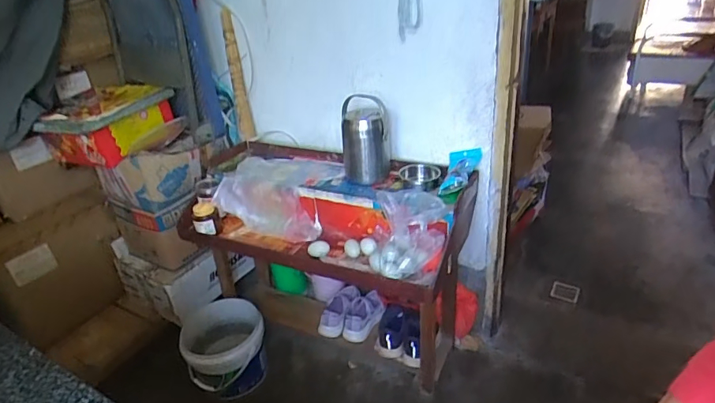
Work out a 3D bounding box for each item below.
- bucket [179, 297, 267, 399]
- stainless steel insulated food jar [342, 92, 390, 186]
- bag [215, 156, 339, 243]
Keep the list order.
[{"bbox_3d":[-0.424,0.478,1.483,0.257,0.205,0.241,-17,30,-19],"label":"bucket"},{"bbox_3d":[0.026,-0.187,1.375,0.137,0.222,0.158,-4,28,4],"label":"stainless steel insulated food jar"},{"bbox_3d":[-0.238,-0.018,1.441,0.354,0.172,0.233,5,30,19],"label":"bag"}]

